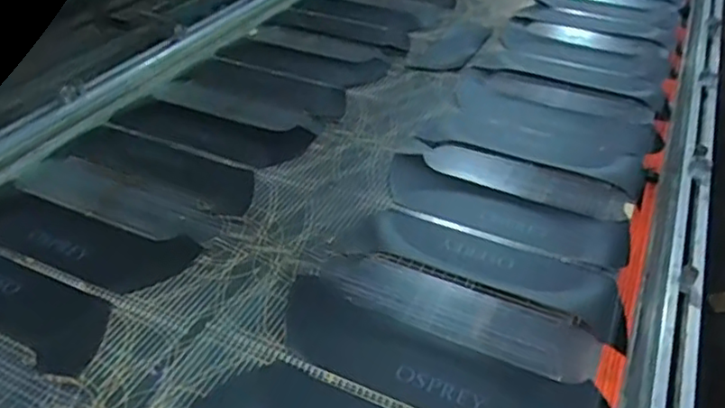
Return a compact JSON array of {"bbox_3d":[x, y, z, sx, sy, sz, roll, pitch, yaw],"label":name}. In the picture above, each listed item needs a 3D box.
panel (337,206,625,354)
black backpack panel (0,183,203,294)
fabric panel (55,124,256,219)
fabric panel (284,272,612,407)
[{"bbox_3d":[0.200,0.086,1.061,0.470,0.030,0.147,16,37,21],"label":"panel"},{"bbox_3d":[-0.520,0.053,1.117,0.462,0.008,0.150,15,37,20],"label":"black backpack panel"},{"bbox_3d":[-0.417,-0.077,1.311,0.478,0.019,0.164,16,37,22],"label":"fabric panel"},{"bbox_3d":[0.091,0.230,0.903,0.483,0.023,0.140,20,41,23],"label":"fabric panel"}]

